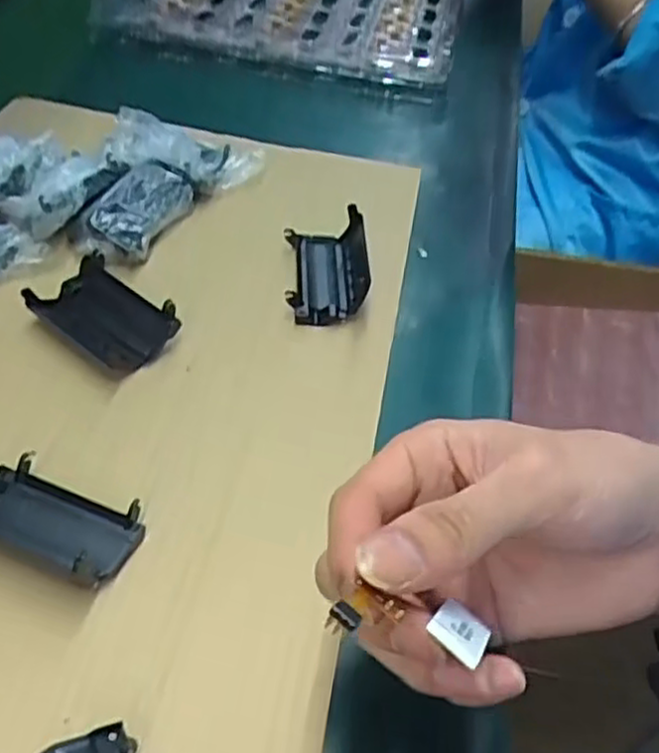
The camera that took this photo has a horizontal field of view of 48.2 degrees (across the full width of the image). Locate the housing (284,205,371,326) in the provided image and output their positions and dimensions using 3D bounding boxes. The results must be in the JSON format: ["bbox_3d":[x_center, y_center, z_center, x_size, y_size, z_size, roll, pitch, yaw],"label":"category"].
[{"bbox_3d":[-0.001,-0.063,0.415,0.044,0.031,0.071,1,46,-3],"label":"housing"}]

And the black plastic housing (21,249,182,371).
[{"bbox_3d":[-0.117,-0.033,0.379,0.070,0.020,0.042,31,52,24],"label":"black plastic housing"}]

